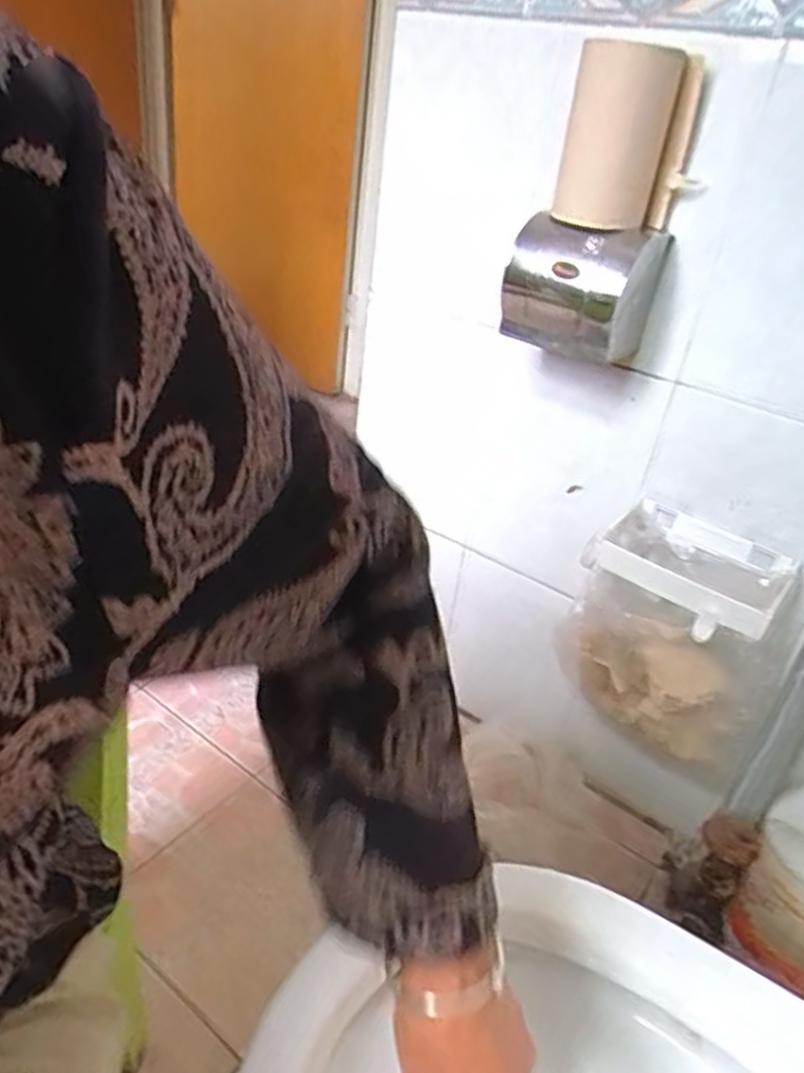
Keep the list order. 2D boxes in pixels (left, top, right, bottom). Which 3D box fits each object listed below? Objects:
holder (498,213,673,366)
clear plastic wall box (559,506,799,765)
[{"bbox_3d":[0.190,-0.267,0.784,0.138,0.121,0.107,25,39,28],"label":"holder"},{"bbox_3d":[0.310,0.107,0.840,0.209,0.209,0.147,21,37,23],"label":"clear plastic wall box"}]

